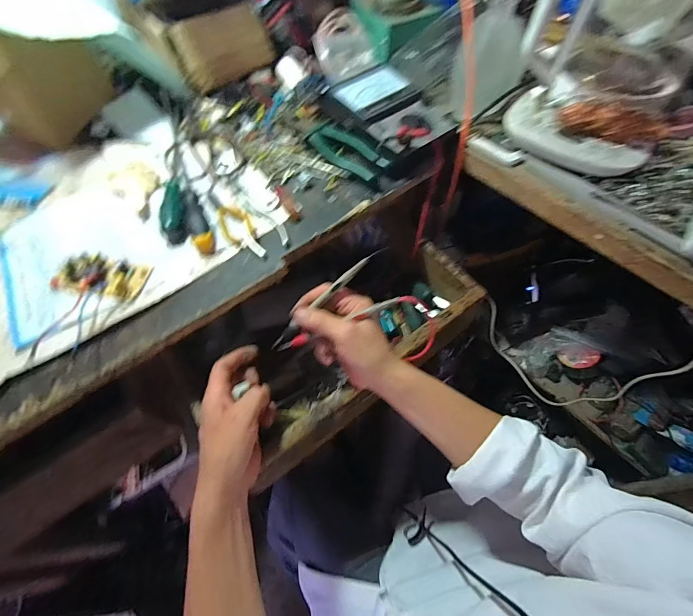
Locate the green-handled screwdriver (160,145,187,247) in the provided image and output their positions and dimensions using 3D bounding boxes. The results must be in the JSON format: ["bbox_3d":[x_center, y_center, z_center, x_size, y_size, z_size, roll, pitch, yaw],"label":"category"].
[{"bbox_3d":[-0.225,-0.158,0.465,0.026,0.019,0.170,-9,60,-3],"label":"green-handled screwdriver"}]

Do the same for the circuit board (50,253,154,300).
[{"bbox_3d":[-0.290,-0.038,0.417,0.105,0.016,0.053,11,61,9],"label":"circuit board"}]

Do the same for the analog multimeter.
[{"bbox_3d":[0.062,-0.266,0.500,0.122,0.050,0.178,-34,67,-15],"label":"analog multimeter"}]

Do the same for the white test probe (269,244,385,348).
[{"bbox_3d":[-0.023,-0.013,0.396,0.167,0.007,0.013,-42,69,8],"label":"white test probe"}]

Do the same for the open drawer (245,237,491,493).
[{"bbox_3d":[0.009,0.053,0.509,0.364,0.110,0.191,-36,65,-17],"label":"open drawer"}]

